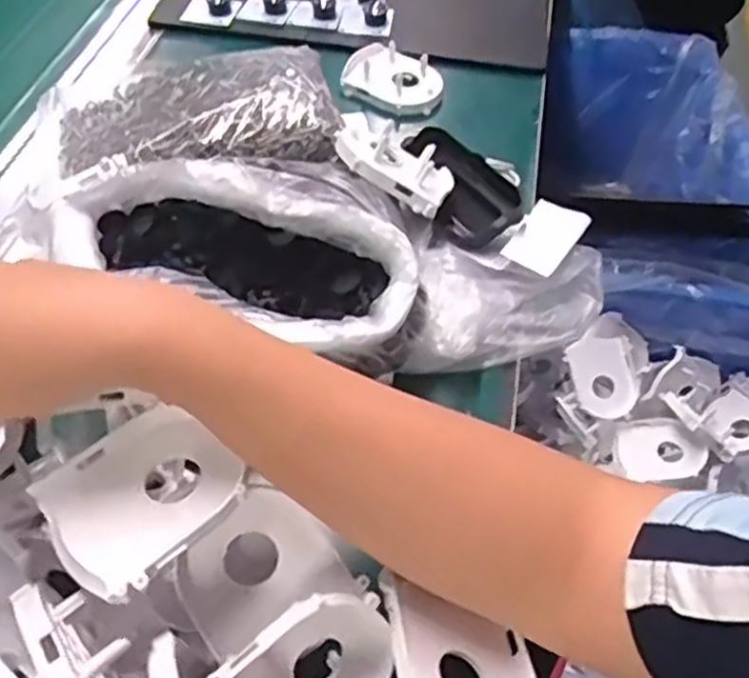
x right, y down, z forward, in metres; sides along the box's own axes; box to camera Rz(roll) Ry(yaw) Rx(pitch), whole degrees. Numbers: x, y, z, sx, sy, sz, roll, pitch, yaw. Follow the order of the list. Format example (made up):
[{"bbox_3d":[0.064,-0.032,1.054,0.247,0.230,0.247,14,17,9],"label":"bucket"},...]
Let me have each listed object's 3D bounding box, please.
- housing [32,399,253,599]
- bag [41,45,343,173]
[{"bbox_3d":[-0.096,0.064,0.308,0.070,0.013,0.075,30,55,27],"label":"housing"},{"bbox_3d":[-0.138,-0.168,0.559,0.222,0.052,0.154,-6,52,-6],"label":"bag"}]

